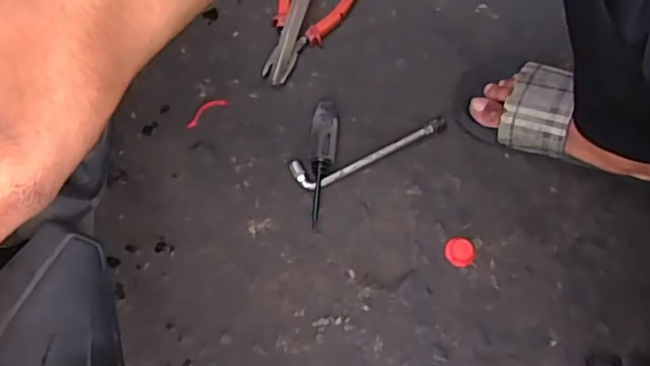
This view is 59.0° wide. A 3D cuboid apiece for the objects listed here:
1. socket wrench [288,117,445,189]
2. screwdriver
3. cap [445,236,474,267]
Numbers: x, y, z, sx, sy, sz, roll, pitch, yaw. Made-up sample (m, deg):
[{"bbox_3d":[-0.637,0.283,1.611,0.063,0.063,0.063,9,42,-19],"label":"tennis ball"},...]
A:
[{"bbox_3d":[0.055,-0.037,0.694,0.194,0.018,0.038,-20,71,-7],"label":"socket wrench"},{"bbox_3d":[-0.003,-0.024,0.679,0.030,0.028,0.149,4,70,2],"label":"screwdriver"},{"bbox_3d":[0.153,0.078,0.653,0.031,0.016,0.032,0,70,0],"label":"cap"}]

